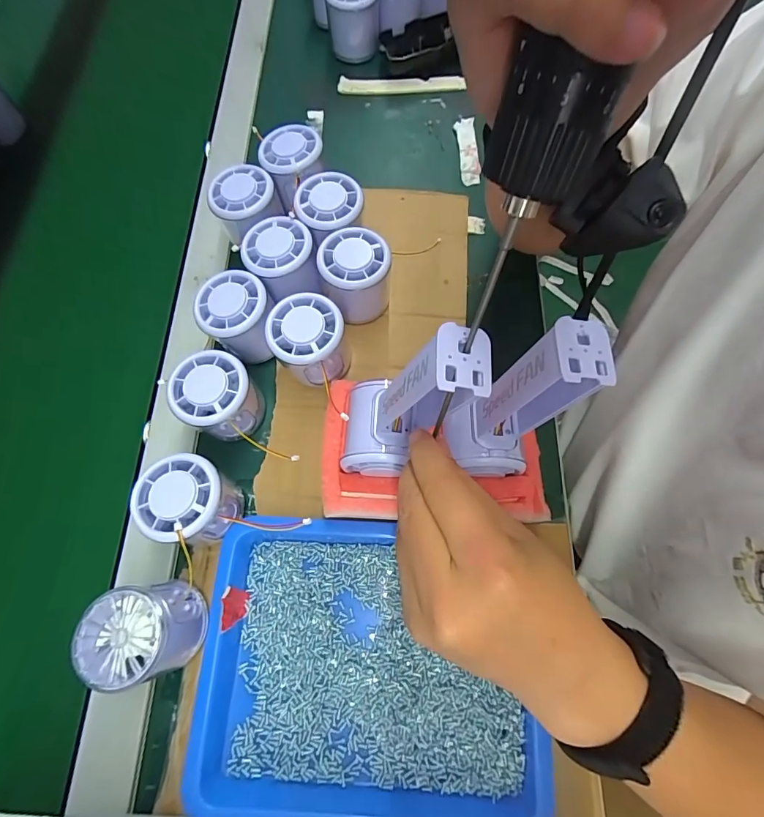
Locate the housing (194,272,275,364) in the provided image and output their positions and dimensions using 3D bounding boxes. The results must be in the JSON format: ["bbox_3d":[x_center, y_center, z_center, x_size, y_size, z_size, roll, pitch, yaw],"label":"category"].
[{"bbox_3d":[-0.115,-0.071,0.341,0.054,0.055,0.058,0,70,0],"label":"housing"}]

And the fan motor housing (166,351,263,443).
[{"bbox_3d":[-0.124,-0.007,0.322,0.057,0.052,0.056,0,70,0],"label":"fan motor housing"}]

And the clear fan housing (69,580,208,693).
[{"bbox_3d":[-0.152,0.142,0.269,0.059,0.050,0.052,-13,71,-4],"label":"clear fan housing"}]

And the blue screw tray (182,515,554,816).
[{"bbox_3d":[-0.011,0.164,0.277,0.217,0.031,0.172,1,70,1],"label":"blue screw tray"}]

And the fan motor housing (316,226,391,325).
[{"bbox_3d":[-0.023,-0.109,0.351,0.054,0.059,0.055,0,70,0],"label":"fan motor housing"}]

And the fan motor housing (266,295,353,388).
[{"bbox_3d":[-0.057,-0.048,0.331,0.056,0.062,0.057,0,70,0],"label":"fan motor housing"}]

